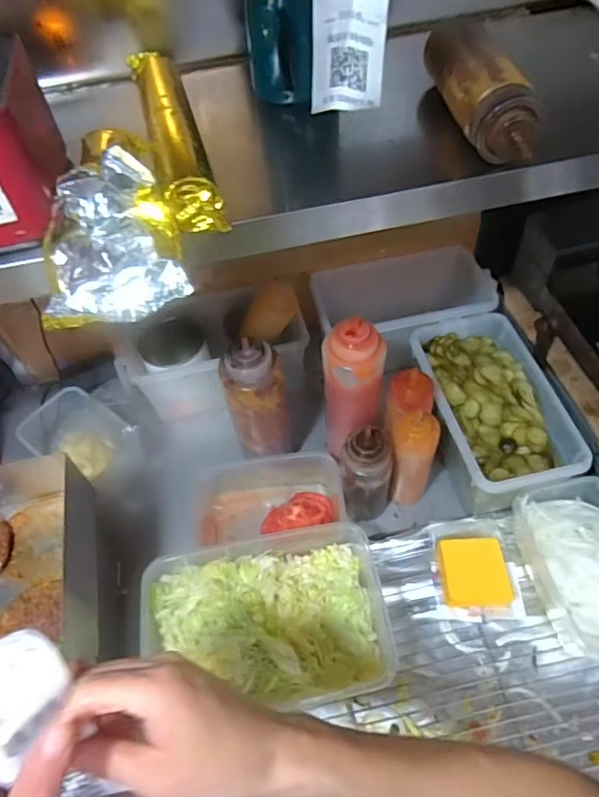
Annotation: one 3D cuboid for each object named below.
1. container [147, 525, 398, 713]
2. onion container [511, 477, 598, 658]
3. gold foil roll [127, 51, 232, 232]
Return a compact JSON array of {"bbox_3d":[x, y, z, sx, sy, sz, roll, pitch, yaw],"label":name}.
[{"bbox_3d":[-0.037,0.264,0.652,0.267,0.079,0.183,-11,55,-5],"label":"container"},{"bbox_3d":[0.361,0.210,0.684,0.129,0.074,0.197,-11,55,-5],"label":"onion container"},{"bbox_3d":[-0.112,-0.238,0.492,0.046,0.037,0.242,-15,55,-8],"label":"gold foil roll"}]

